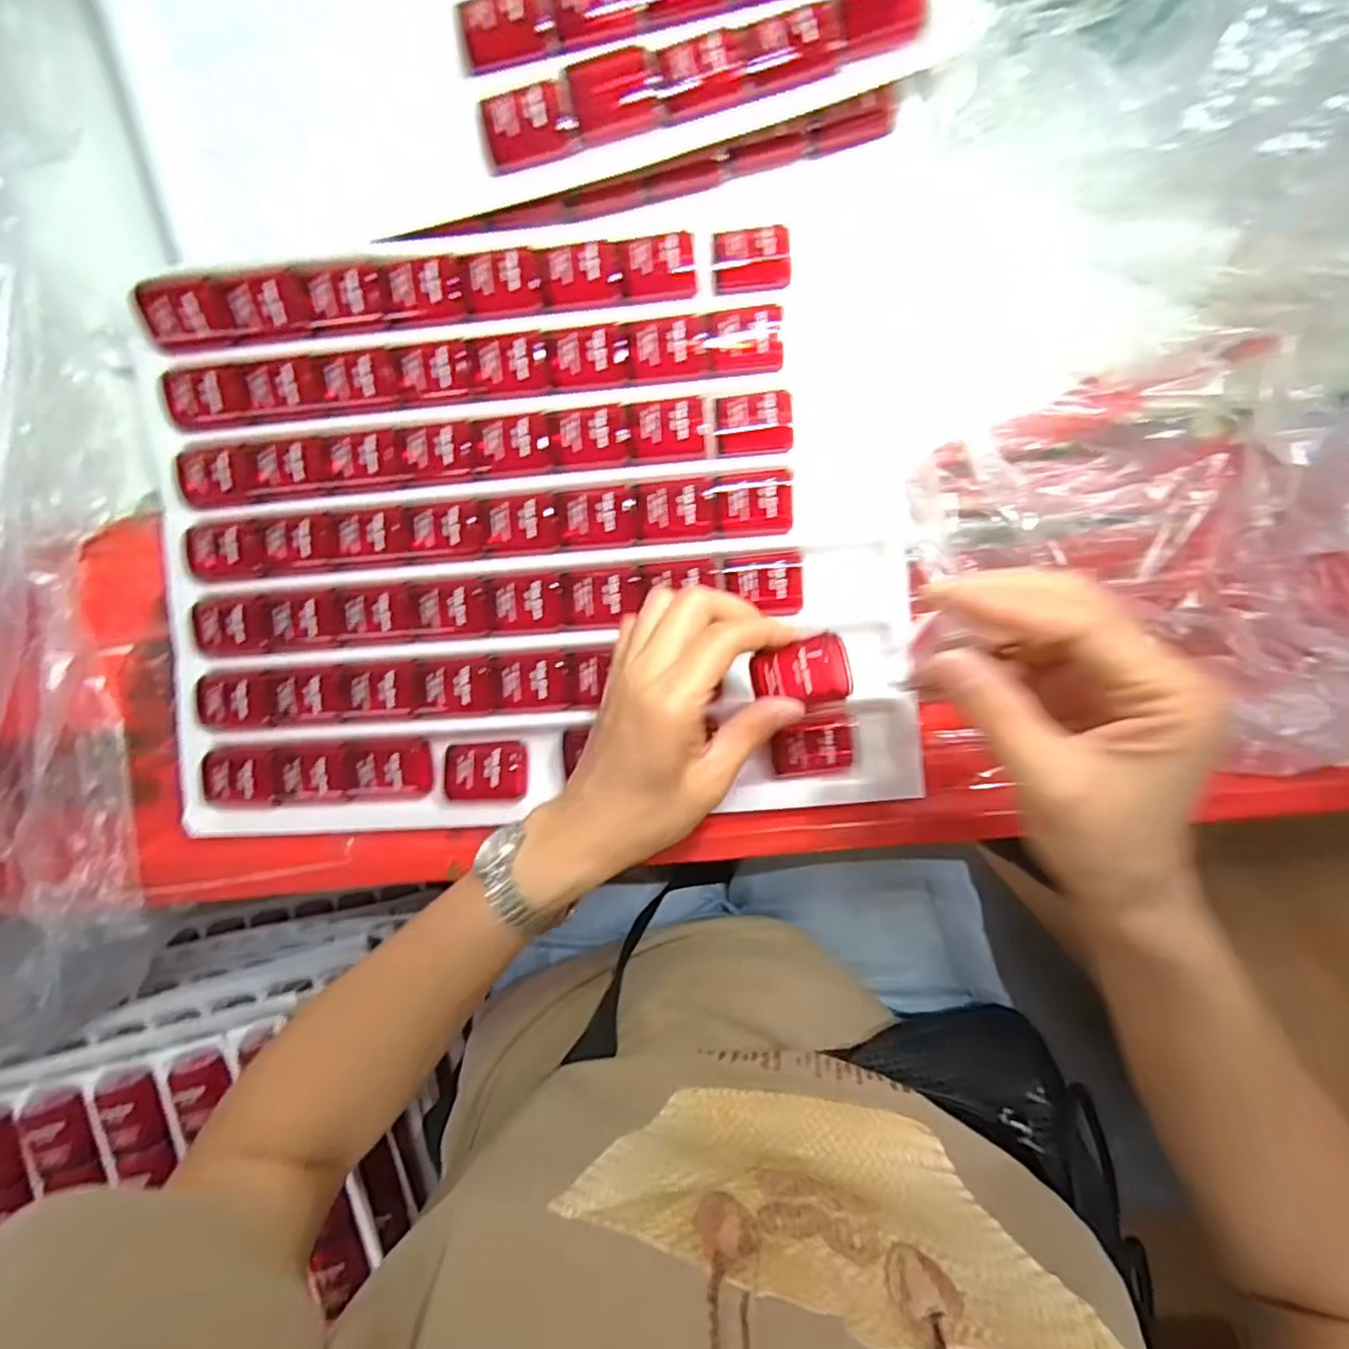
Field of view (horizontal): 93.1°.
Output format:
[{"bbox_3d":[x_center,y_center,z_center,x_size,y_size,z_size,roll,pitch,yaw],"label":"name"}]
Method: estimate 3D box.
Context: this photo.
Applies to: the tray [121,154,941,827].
[{"bbox_3d":[-0.076,-0.075,0.328,0.391,0.022,0.298,-4,91,4],"label":"tray"}]

